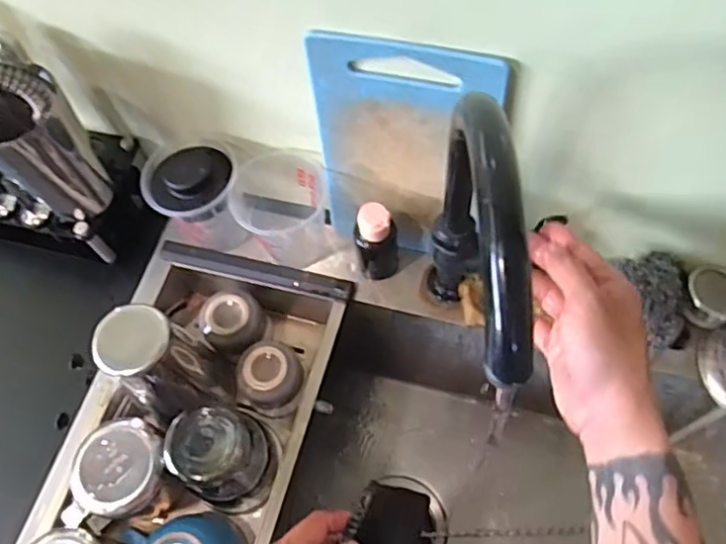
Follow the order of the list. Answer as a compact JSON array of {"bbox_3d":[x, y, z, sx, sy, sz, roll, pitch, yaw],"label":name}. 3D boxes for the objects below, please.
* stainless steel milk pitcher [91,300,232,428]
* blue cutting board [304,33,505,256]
[{"bbox_3d":[-0.166,0.087,0.558,0.075,0.161,0.076,-2,63,3],"label":"stainless steel milk pitcher"},{"bbox_3d":[0.029,-0.092,0.516,0.137,0.221,0.013,16,58,11],"label":"blue cutting board"}]

